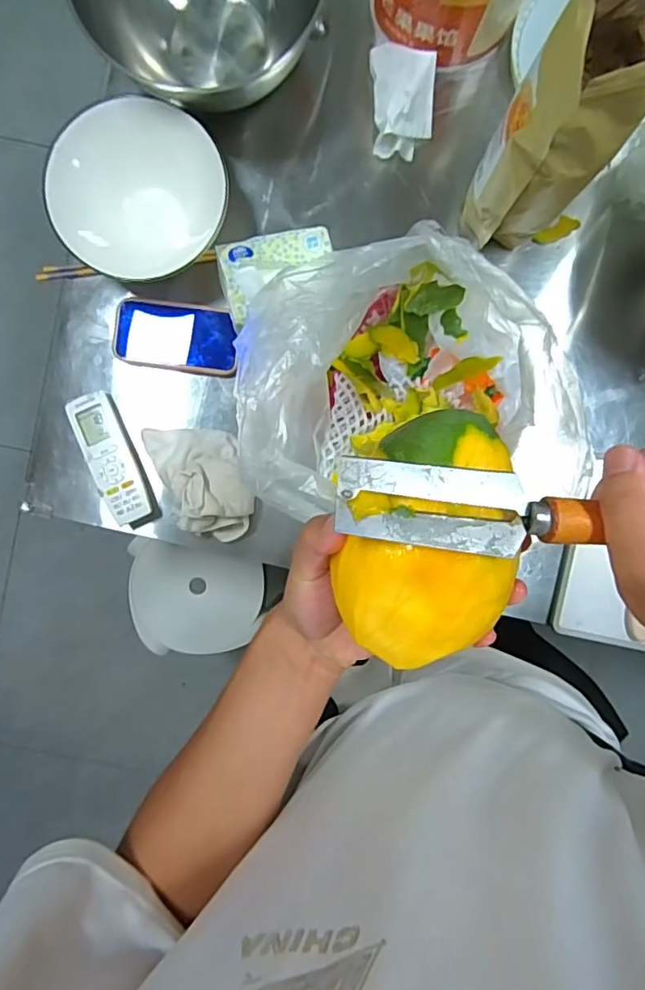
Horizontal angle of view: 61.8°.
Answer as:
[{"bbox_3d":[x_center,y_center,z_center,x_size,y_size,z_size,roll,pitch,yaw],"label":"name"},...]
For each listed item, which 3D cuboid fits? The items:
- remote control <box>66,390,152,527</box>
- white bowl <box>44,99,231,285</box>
[{"bbox_3d":[-0.253,-0.044,0.642,0.048,0.031,0.159,-22,92,1],"label":"remote control"},{"bbox_3d":[-0.201,-0.330,0.601,0.186,0.098,0.177,0,92,0],"label":"white bowl"}]

